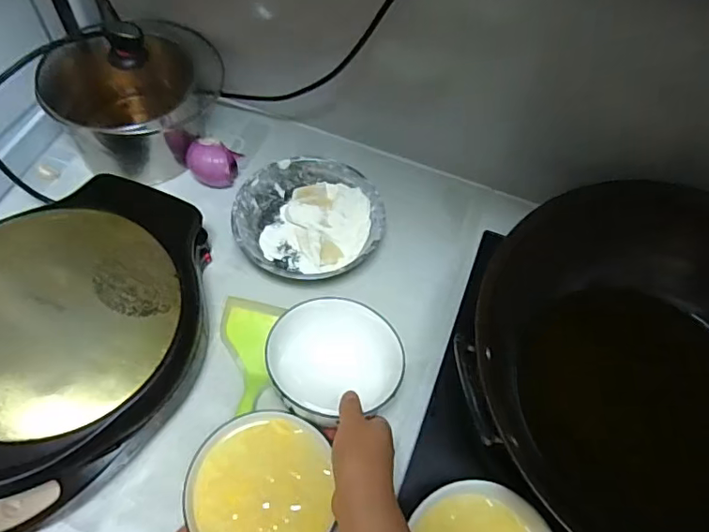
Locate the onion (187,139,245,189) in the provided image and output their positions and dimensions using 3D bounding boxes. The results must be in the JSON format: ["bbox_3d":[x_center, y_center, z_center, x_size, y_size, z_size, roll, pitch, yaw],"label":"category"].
[{"bbox_3d":[-0.189,-0.144,0.722,0.059,0.057,0.076,2,58,-2],"label":"onion"}]

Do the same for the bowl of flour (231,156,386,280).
[{"bbox_3d":[-0.057,-0.057,0.681,0.178,0.048,0.166,2,58,-3],"label":"bowl of flour"}]

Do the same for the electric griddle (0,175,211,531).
[{"bbox_3d":[-0.295,0.076,0.547,0.257,0.112,0.349,5,58,-1],"label":"electric griddle"}]

